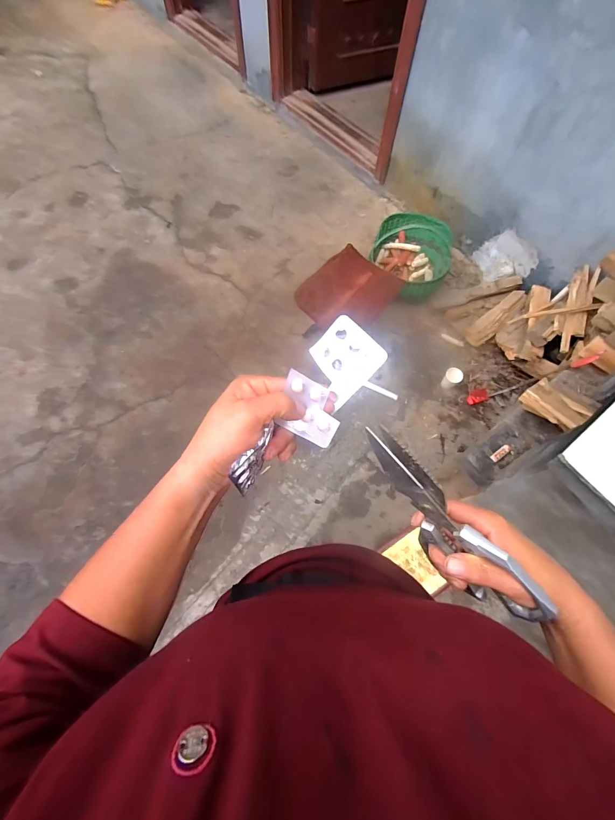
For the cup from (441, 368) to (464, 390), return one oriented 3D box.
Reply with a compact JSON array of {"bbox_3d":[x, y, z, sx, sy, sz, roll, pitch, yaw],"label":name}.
[{"bbox_3d":[0.633,-0.135,1.483,0.066,0.095,0.064,0,68,0],"label":"cup"}]

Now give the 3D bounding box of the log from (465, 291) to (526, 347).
[{"bbox_3d":[0.882,-0.433,1.568,0.336,0.086,0.096,-38,73,-16],"label":"log"}]

